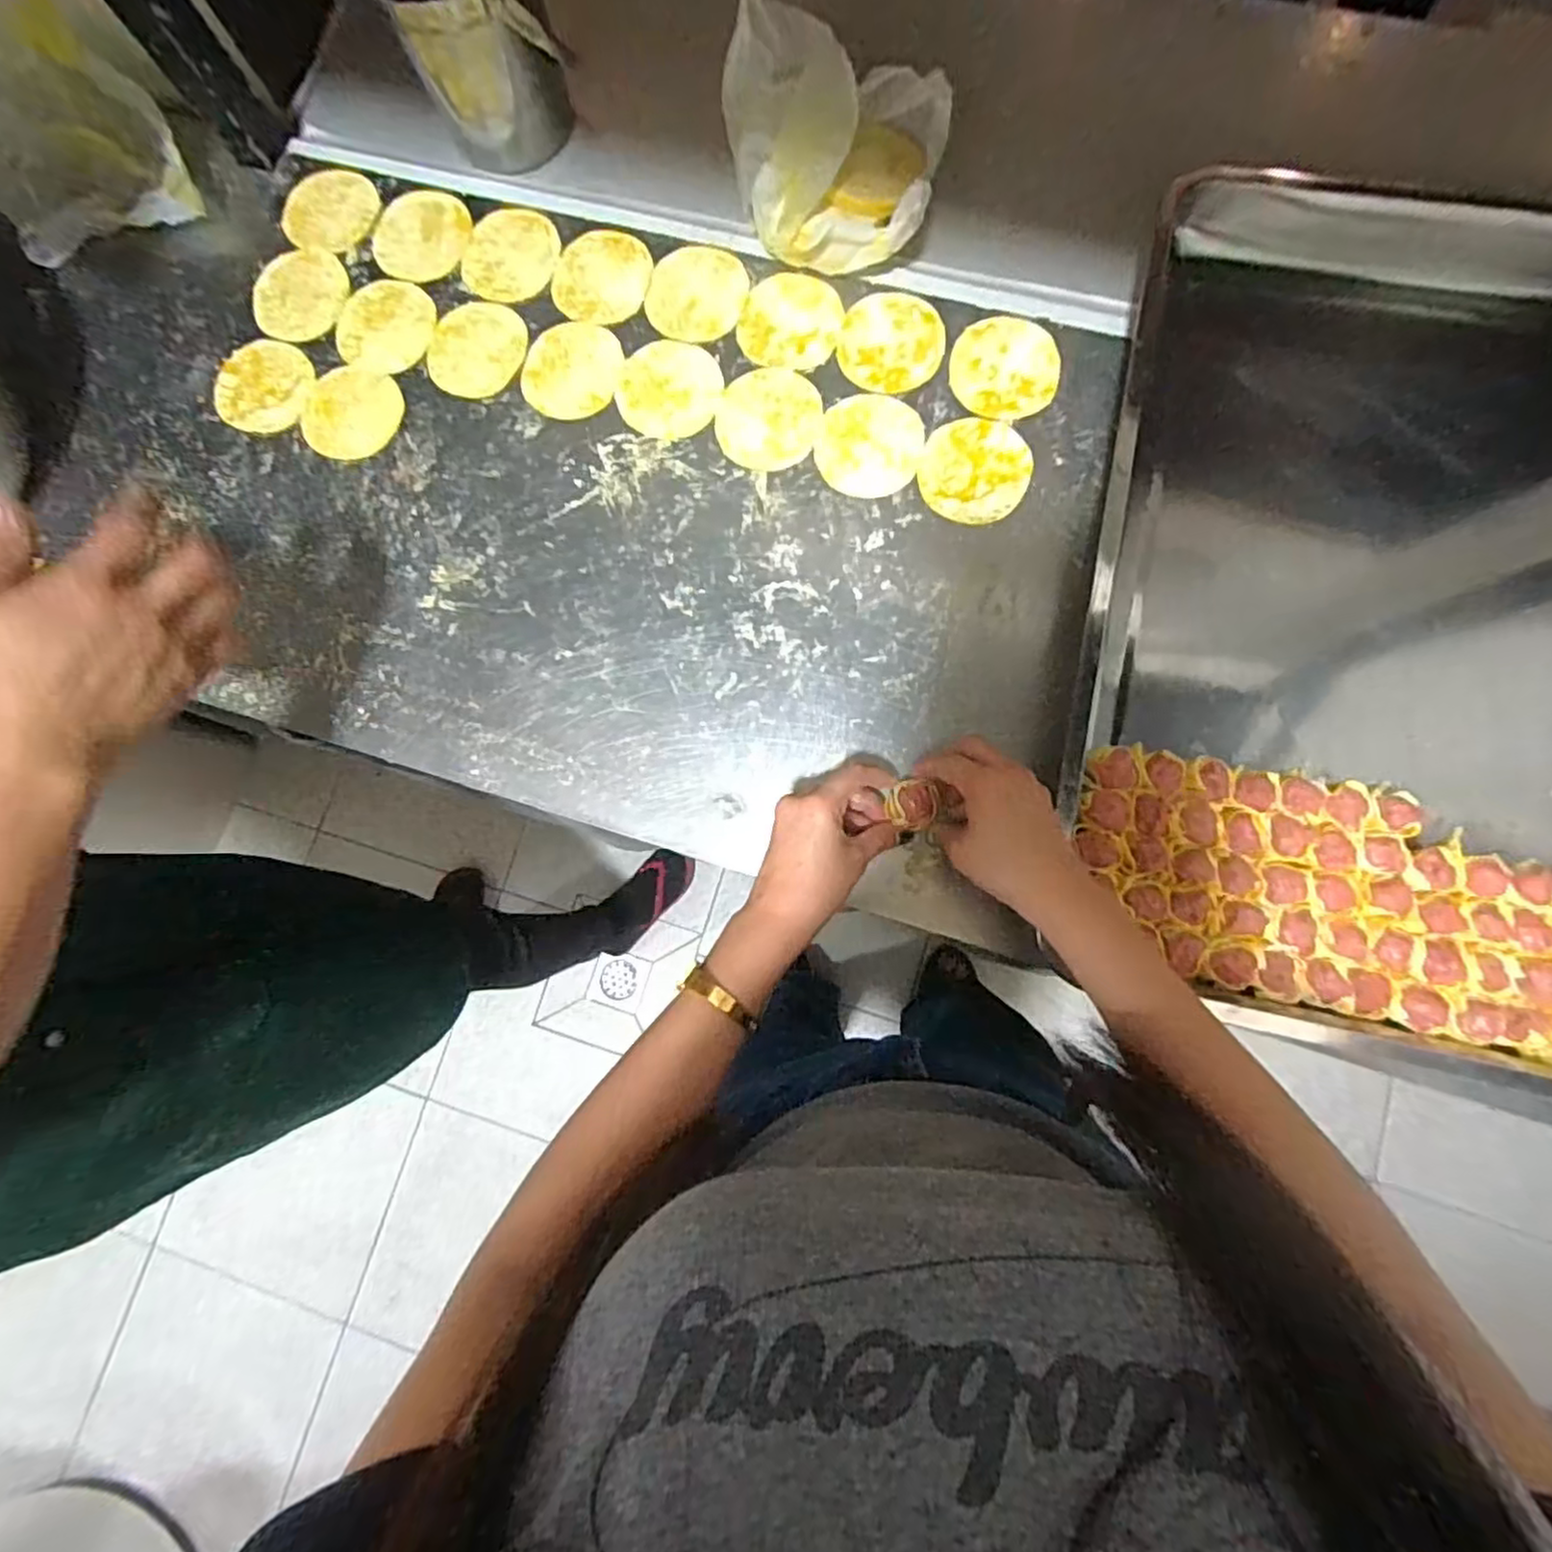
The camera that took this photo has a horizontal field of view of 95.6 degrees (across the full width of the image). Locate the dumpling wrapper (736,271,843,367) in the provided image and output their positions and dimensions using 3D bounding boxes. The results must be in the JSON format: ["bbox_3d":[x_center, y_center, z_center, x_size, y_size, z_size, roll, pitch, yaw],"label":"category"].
[{"bbox_3d":[0.013,-0.368,0.569,0.081,0.004,0.082,0,82,3],"label":"dumpling wrapper"}]

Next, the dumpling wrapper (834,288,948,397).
[{"bbox_3d":[0.091,-0.347,0.561,0.081,0.004,0.084,-5,84,6],"label":"dumpling wrapper"}]

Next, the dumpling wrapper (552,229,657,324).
[{"bbox_3d":[-0.145,-0.418,0.588,0.081,0.004,0.086,0,82,3],"label":"dumpling wrapper"}]

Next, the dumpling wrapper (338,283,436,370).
[{"bbox_3d":[-0.329,-0.382,0.596,0.078,0.004,0.079,0,84,0],"label":"dumpling wrapper"}]

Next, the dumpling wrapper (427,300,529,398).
[{"bbox_3d":[-0.251,-0.357,0.588,0.082,0.005,0.086,0,82,3],"label":"dumpling wrapper"}]

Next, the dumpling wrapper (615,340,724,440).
[{"bbox_3d":[-0.085,-0.312,0.566,0.083,0.004,0.083,0,82,3],"label":"dumpling wrapper"}]

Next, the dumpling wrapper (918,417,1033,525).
[{"bbox_3d":[0.153,-0.236,0.541,0.081,0.004,0.085,19,83,5],"label":"dumpling wrapper"}]

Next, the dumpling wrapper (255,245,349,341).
[{"bbox_3d":[-0.409,-0.415,0.606,0.079,0.006,0.092,-2,82,3],"label":"dumpling wrapper"}]

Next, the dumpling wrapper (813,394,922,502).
[{"bbox_3d":[0.073,-0.258,0.550,0.081,0.004,0.083,0,82,3],"label":"dumpling wrapper"}]

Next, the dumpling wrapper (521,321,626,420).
[{"bbox_3d":[-0.167,-0.331,0.574,0.077,0.004,0.083,0,82,3],"label":"dumpling wrapper"}]

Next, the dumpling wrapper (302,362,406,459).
[{"bbox_3d":[-0.354,-0.303,0.588,0.083,0.004,0.082,-1,79,3],"label":"dumpling wrapper"}]

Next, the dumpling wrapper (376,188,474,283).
[{"bbox_3d":[-0.306,-0.468,0.605,0.084,0.004,0.090,0,82,3],"label":"dumpling wrapper"}]

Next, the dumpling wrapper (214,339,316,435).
[{"bbox_3d":[-0.433,-0.327,0.591,0.077,0.005,0.081,0,82,3],"label":"dumpling wrapper"}]

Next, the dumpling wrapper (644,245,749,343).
[{"bbox_3d":[-0.065,-0.399,0.579,0.082,0.004,0.086,1,82,3],"label":"dumpling wrapper"}]

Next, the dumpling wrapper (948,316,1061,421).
[{"bbox_3d":[0.179,-0.321,0.551,0.081,0.004,0.087,4,82,3],"label":"dumpling wrapper"}]

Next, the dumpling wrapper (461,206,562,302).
[{"bbox_3d":[-0.226,-0.445,0.597,0.083,0.004,0.087,0,82,3],"label":"dumpling wrapper"}]

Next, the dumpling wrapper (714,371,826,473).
[{"bbox_3d":[-0.006,-0.285,0.558,0.083,0.004,0.083,0,82,3],"label":"dumpling wrapper"}]

